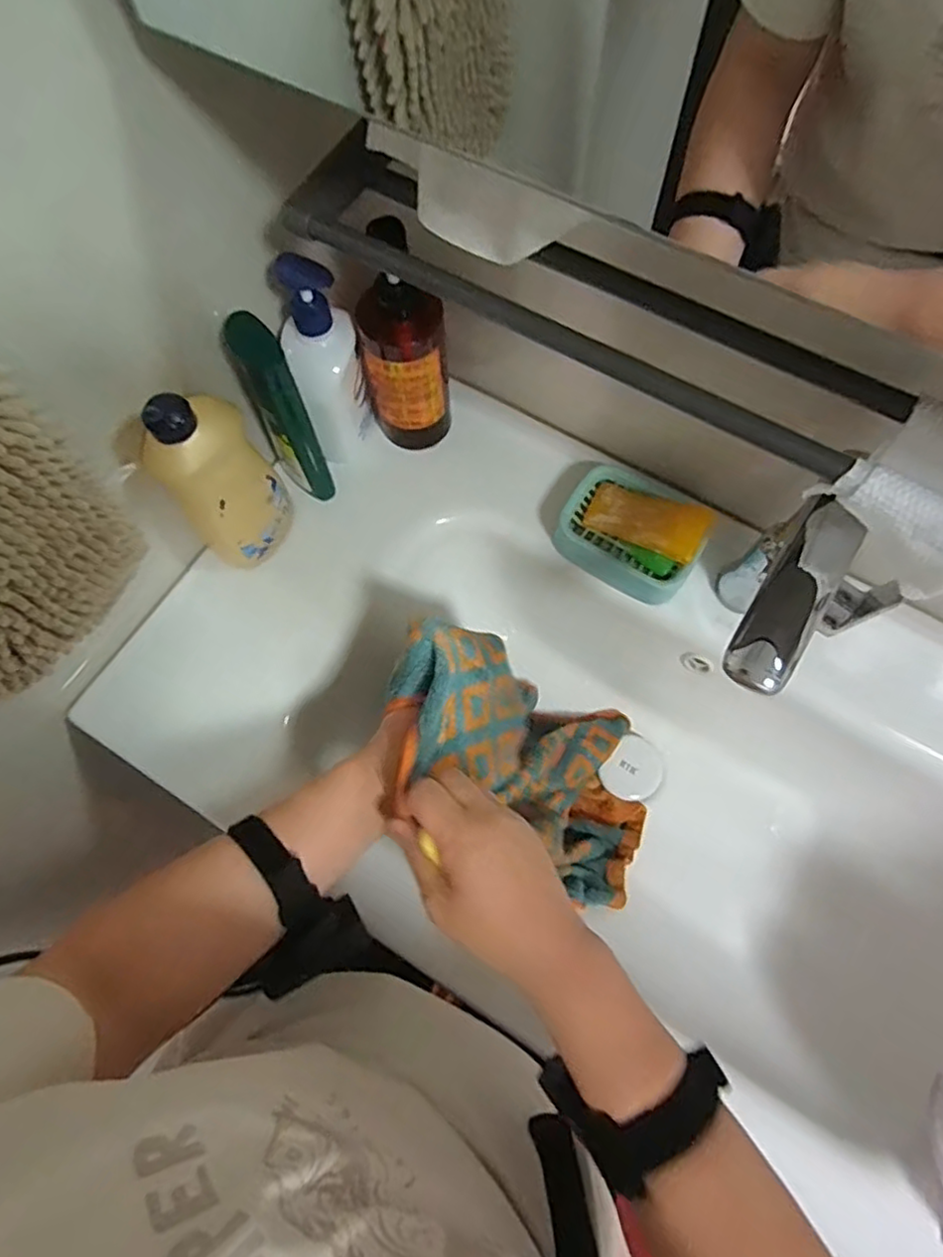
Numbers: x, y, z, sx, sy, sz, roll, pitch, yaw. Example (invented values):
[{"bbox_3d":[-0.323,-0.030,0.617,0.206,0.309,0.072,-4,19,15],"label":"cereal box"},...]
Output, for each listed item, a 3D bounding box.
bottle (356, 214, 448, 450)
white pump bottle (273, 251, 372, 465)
[{"bbox_3d":[-0.059,-0.235,0.553,0.073,0.202,0.057,-9,71,-2],"label":"bottle"},{"bbox_3d":[-0.121,-0.219,0.544,0.058,0.175,0.067,-20,72,-5],"label":"white pump bottle"}]

